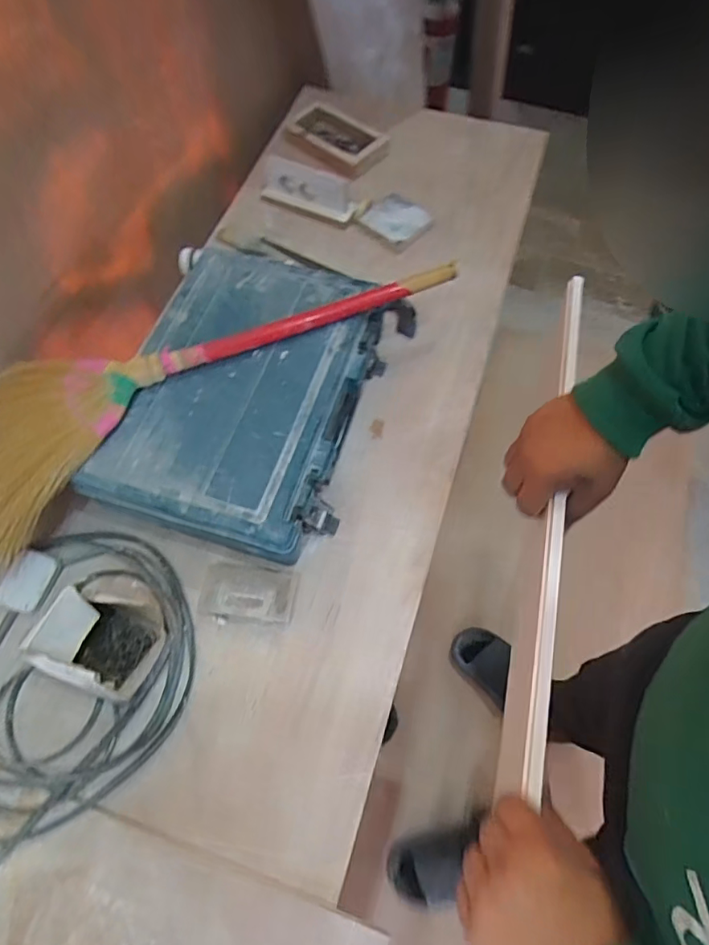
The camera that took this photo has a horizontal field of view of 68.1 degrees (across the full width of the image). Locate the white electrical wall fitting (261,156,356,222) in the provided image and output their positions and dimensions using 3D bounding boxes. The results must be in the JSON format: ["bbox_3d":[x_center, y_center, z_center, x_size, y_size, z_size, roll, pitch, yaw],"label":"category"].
[{"bbox_3d":[-0.094,-0.591,1.094,0.191,0.018,0.091,18,93,0],"label":"white electrical wall fitting"}]

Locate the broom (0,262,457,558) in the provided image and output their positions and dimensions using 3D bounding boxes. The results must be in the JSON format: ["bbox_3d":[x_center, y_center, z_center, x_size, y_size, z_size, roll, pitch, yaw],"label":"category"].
[{"bbox_3d":[-0.244,-0.188,0.807,0.802,0.065,0.270,-35,69,-15],"label":"broom"}]

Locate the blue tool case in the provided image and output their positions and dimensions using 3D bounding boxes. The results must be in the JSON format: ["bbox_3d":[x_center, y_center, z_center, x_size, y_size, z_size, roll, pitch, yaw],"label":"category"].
[{"bbox_3d":[-0.156,-0.131,0.841,0.368,0.116,0.503,17,66,8],"label":"blue tool case"}]

